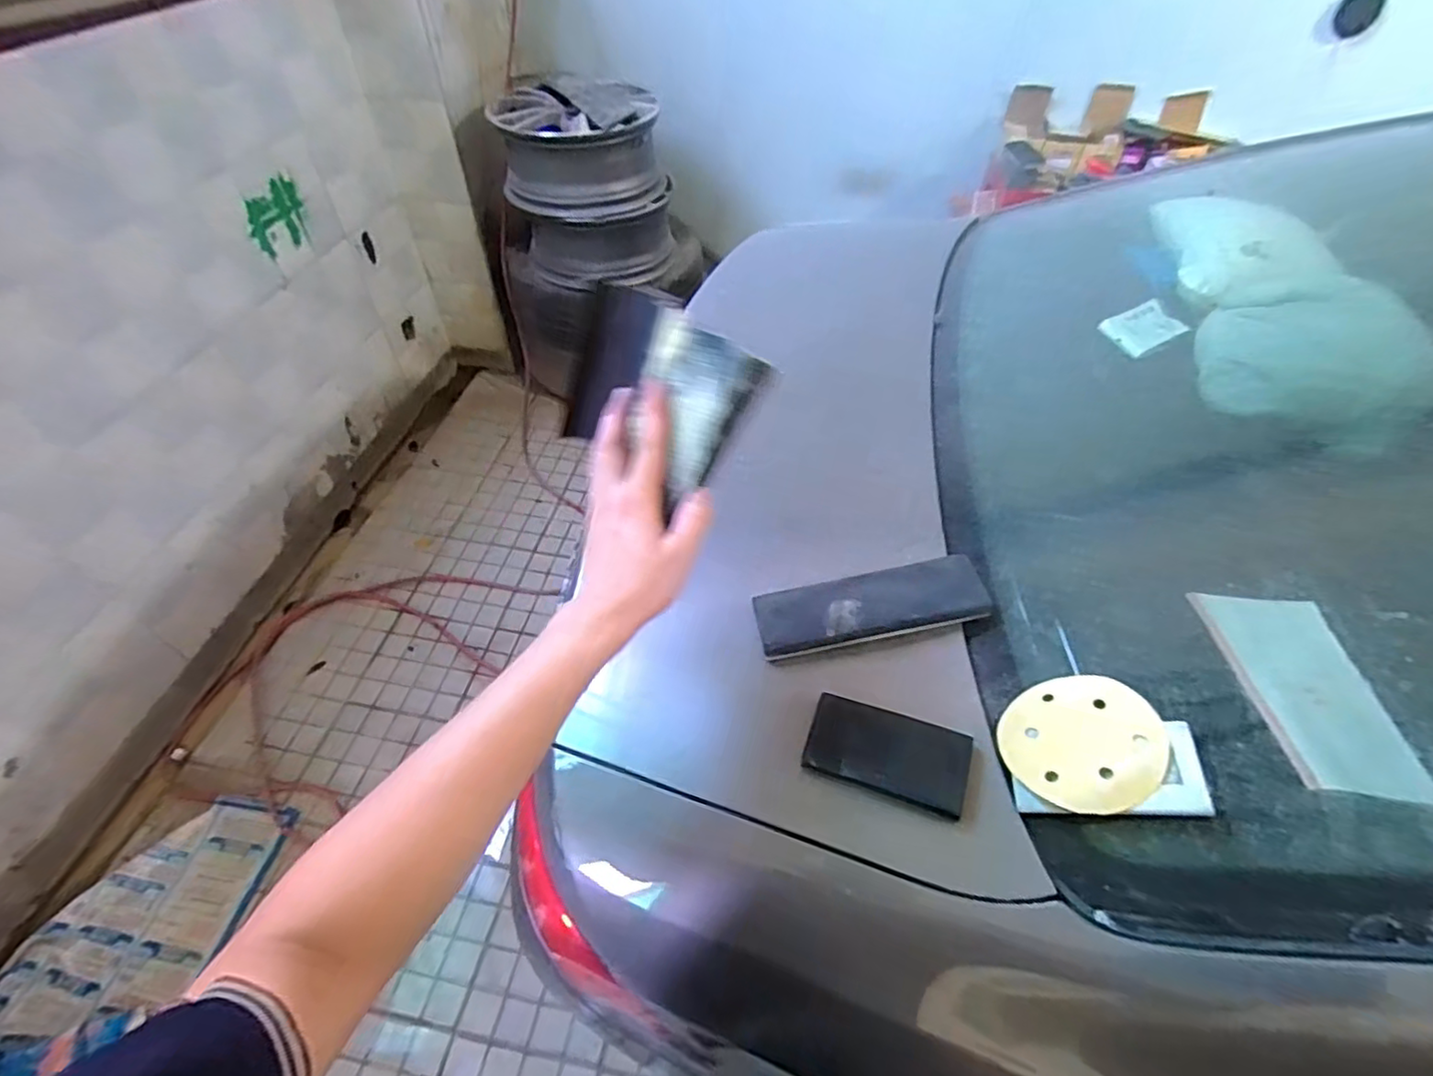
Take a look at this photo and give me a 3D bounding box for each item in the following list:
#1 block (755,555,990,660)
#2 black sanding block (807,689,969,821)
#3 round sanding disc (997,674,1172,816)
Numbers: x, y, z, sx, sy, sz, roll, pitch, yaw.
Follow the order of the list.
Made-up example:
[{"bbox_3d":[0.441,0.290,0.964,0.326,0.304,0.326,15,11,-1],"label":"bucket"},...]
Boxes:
[{"bbox_3d":[0.158,0.070,0.655,0.230,0.023,0.071,-10,59,-3],"label":"block"},{"bbox_3d":[0.149,0.188,0.554,0.132,0.029,0.069,18,51,13],"label":"black sanding block"},{"bbox_3d":[0.305,0.170,0.533,0.118,0.013,0.116,-17,44,17],"label":"round sanding disc"}]

